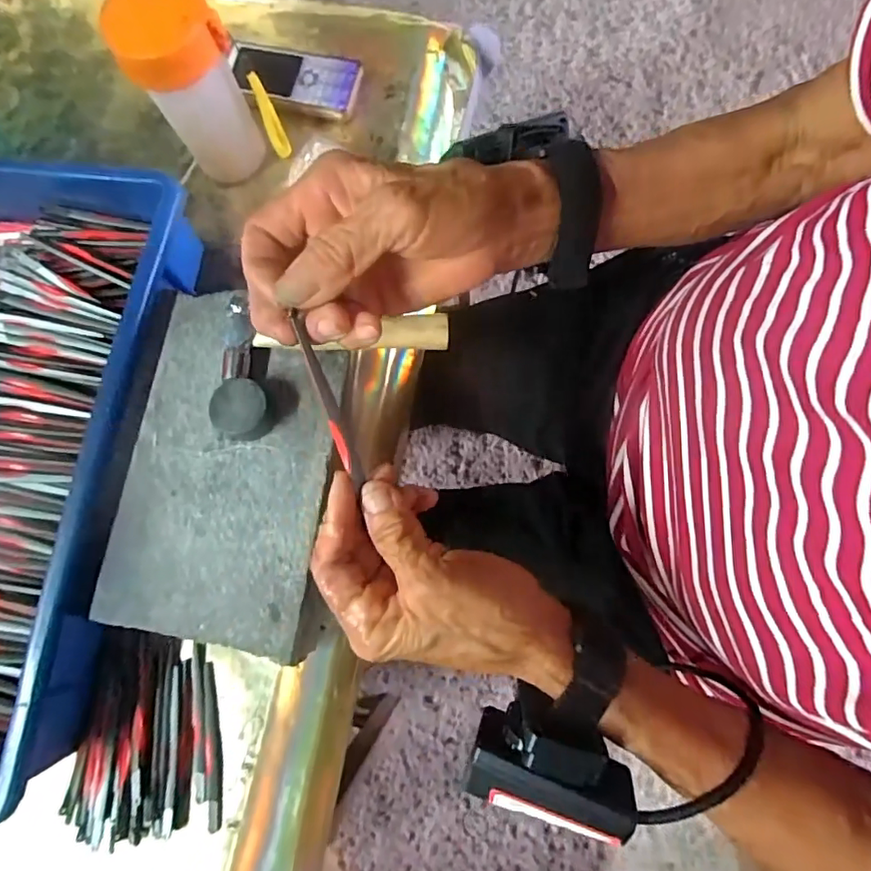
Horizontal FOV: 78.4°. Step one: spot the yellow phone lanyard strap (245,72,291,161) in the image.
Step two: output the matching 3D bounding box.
[{"bbox_3d":[-0.135,-0.259,0.433,0.015,0.076,0.007,-20,76,0],"label":"yellow phone lanyard strap"}]

